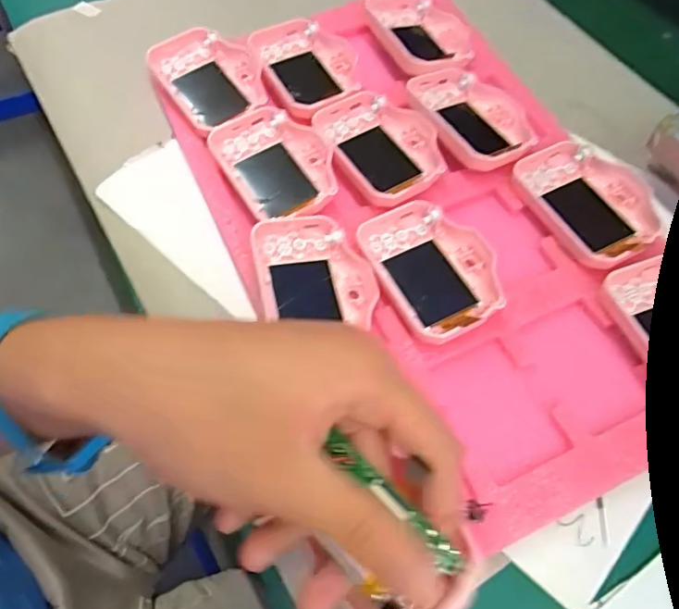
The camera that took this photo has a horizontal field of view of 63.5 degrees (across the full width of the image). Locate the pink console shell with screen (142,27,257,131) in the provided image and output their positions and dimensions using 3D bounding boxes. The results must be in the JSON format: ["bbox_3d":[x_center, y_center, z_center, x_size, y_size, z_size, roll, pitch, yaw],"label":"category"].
[{"bbox_3d":[-0.086,-0.153,0.369,0.058,0.018,0.082,-34,67,-17],"label":"pink console shell with screen"}]

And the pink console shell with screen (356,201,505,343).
[{"bbox_3d":[0.053,-0.020,0.305,0.062,0.018,0.084,-23,65,-13],"label":"pink console shell with screen"}]

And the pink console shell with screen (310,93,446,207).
[{"bbox_3d":[0.026,-0.099,0.342,0.066,0.019,0.085,-33,67,-17],"label":"pink console shell with screen"}]

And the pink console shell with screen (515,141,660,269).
[{"bbox_3d":[0.149,-0.062,0.324,0.062,0.011,0.083,-24,65,-13],"label":"pink console shell with screen"}]

